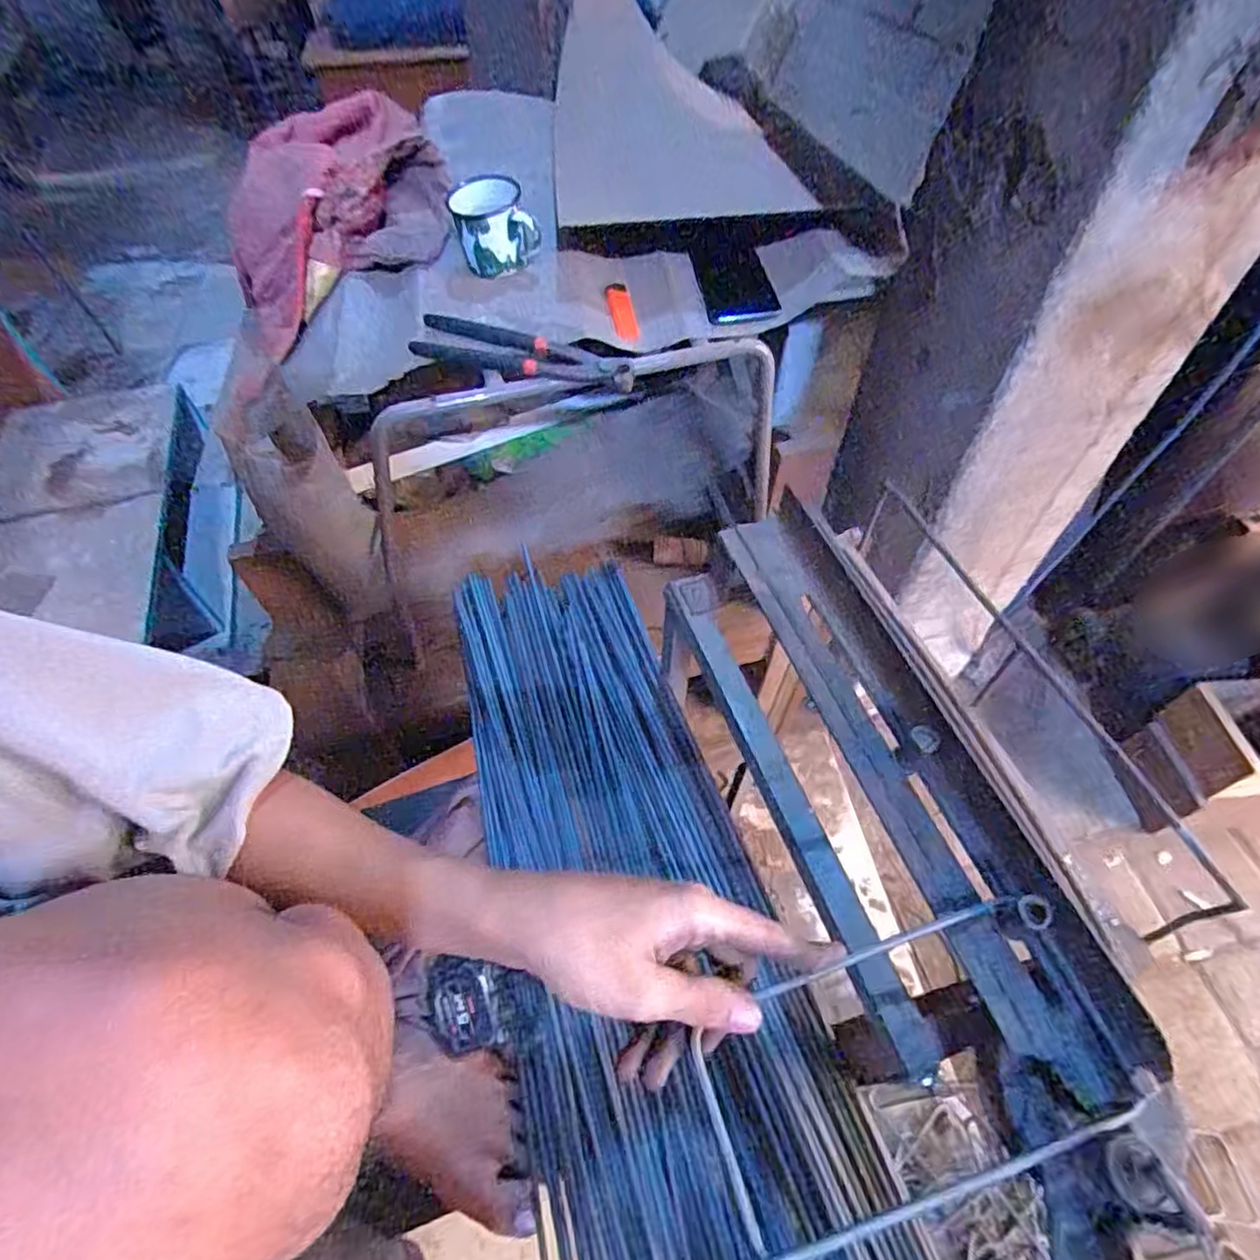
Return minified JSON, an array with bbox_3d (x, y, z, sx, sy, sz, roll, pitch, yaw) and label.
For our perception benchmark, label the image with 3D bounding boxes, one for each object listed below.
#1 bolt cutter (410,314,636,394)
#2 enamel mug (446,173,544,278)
[{"bbox_3d":[-0.104,-0.270,0.651,0.228,0.028,0.051,15,56,12],"label":"bolt cutter"},{"bbox_3d":[-0.141,-0.418,0.691,0.079,0.066,0.078,-15,55,-9],"label":"enamel mug"}]

